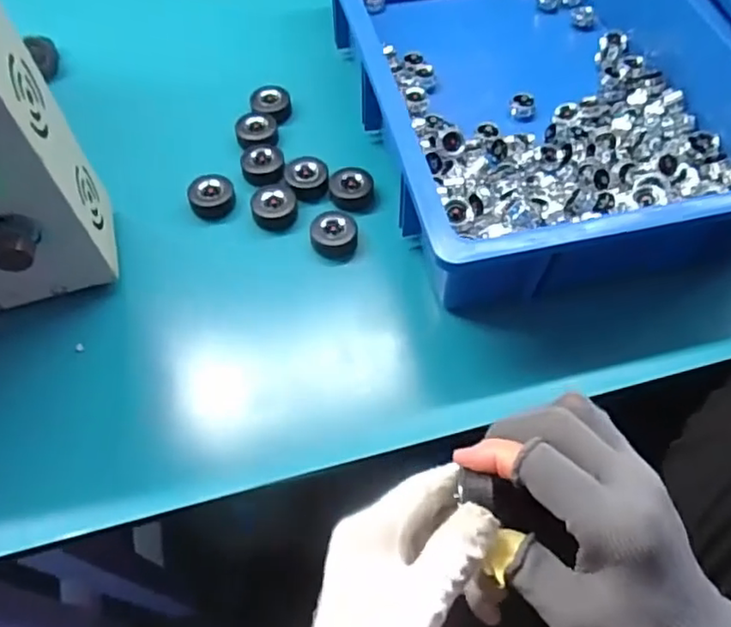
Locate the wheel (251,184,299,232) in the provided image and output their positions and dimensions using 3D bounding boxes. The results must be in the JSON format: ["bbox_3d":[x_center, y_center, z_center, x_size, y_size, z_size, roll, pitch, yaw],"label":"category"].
[{"bbox_3d":[-0.075,-0.088,0.511,0.037,0.023,0.031,-9,58,-5],"label":"wheel"}]

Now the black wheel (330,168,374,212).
[{"bbox_3d":[-0.011,-0.107,0.524,0.037,0.013,0.040,0,58,0],"label":"black wheel"}]

